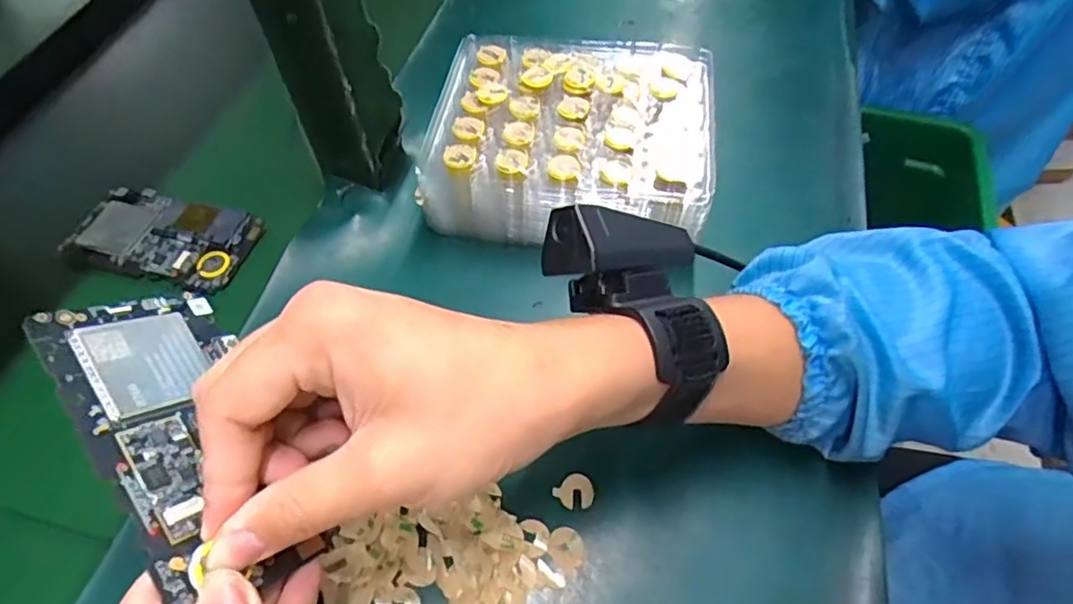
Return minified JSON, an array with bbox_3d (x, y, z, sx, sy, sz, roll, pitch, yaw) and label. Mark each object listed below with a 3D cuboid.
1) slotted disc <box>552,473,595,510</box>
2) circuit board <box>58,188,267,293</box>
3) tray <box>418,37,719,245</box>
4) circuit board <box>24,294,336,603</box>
[{"bbox_3d":[0.020,0.096,0.316,0.018,0.004,0.018,0,60,1],"label":"slotted disc"},{"bbox_3d":[-0.255,-0.045,0.430,0.122,0.010,0.066,14,56,9],"label":"circuit board"},{"bbox_3d":[0.024,-0.111,0.437,0.184,0.068,0.158,8,56,6],"label":"tray"},{"bbox_3d":[-0.130,0.050,0.235,0.062,0.006,0.121,-16,69,-55],"label":"circuit board"}]

